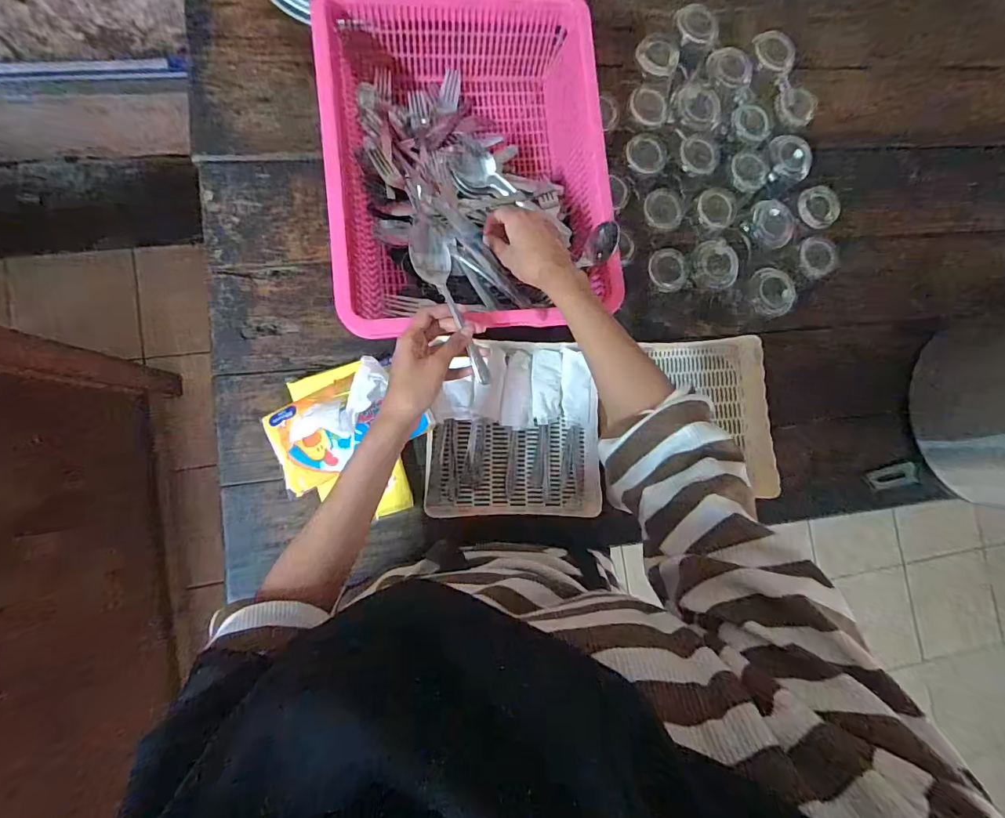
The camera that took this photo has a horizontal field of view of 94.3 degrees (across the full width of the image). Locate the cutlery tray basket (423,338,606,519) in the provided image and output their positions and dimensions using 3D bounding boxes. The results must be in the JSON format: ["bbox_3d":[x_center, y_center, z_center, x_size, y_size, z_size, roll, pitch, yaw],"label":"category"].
[{"bbox_3d":[0.017,0.024,0.584,0.213,0.052,0.218,1,85,-8],"label":"cutlery tray basket"}]

